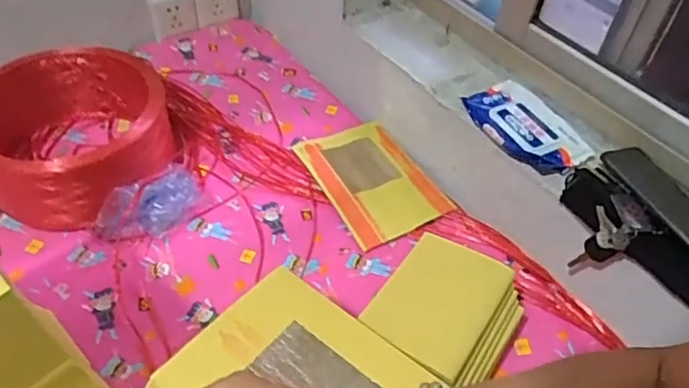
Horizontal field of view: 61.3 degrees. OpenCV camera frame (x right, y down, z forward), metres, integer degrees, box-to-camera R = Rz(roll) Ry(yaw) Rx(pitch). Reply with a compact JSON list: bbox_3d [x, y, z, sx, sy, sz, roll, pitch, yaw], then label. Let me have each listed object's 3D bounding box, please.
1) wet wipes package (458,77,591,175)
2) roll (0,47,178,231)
[{"bbox_3d":[0.239,-0.091,0.775,0.094,0.030,0.173,-22,54,-23],"label":"wet wipes package"},{"bbox_3d":[-0.399,-0.094,0.851,0.259,0.121,0.236,3,48,-3],"label":"roll"}]

